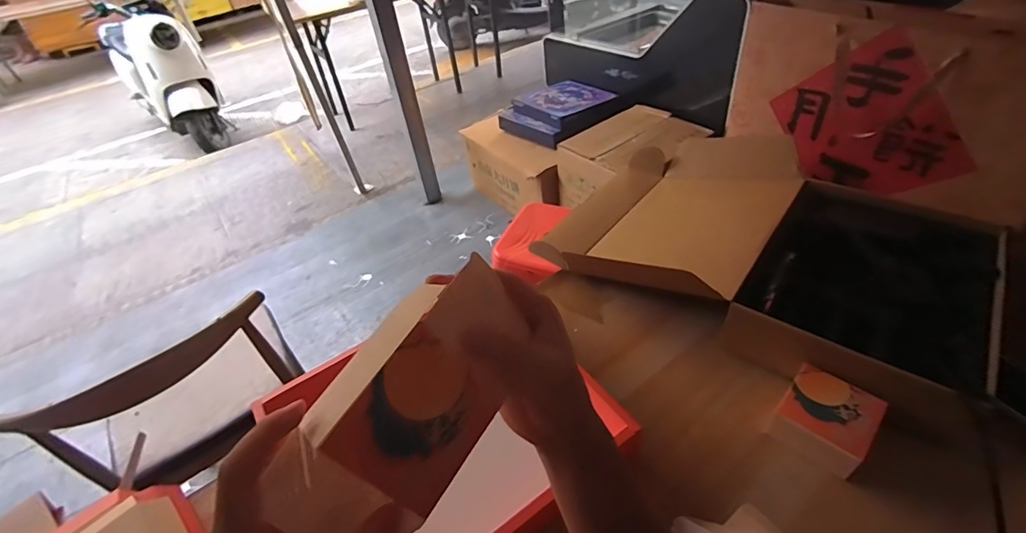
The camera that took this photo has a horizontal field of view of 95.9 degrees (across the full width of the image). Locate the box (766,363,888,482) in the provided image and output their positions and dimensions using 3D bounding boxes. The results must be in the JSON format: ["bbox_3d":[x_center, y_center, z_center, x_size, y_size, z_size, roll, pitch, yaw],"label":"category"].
[{"bbox_3d":[0.346,0.169,0.514,0.086,0.048,0.088,30,54,34],"label":"box"}]

